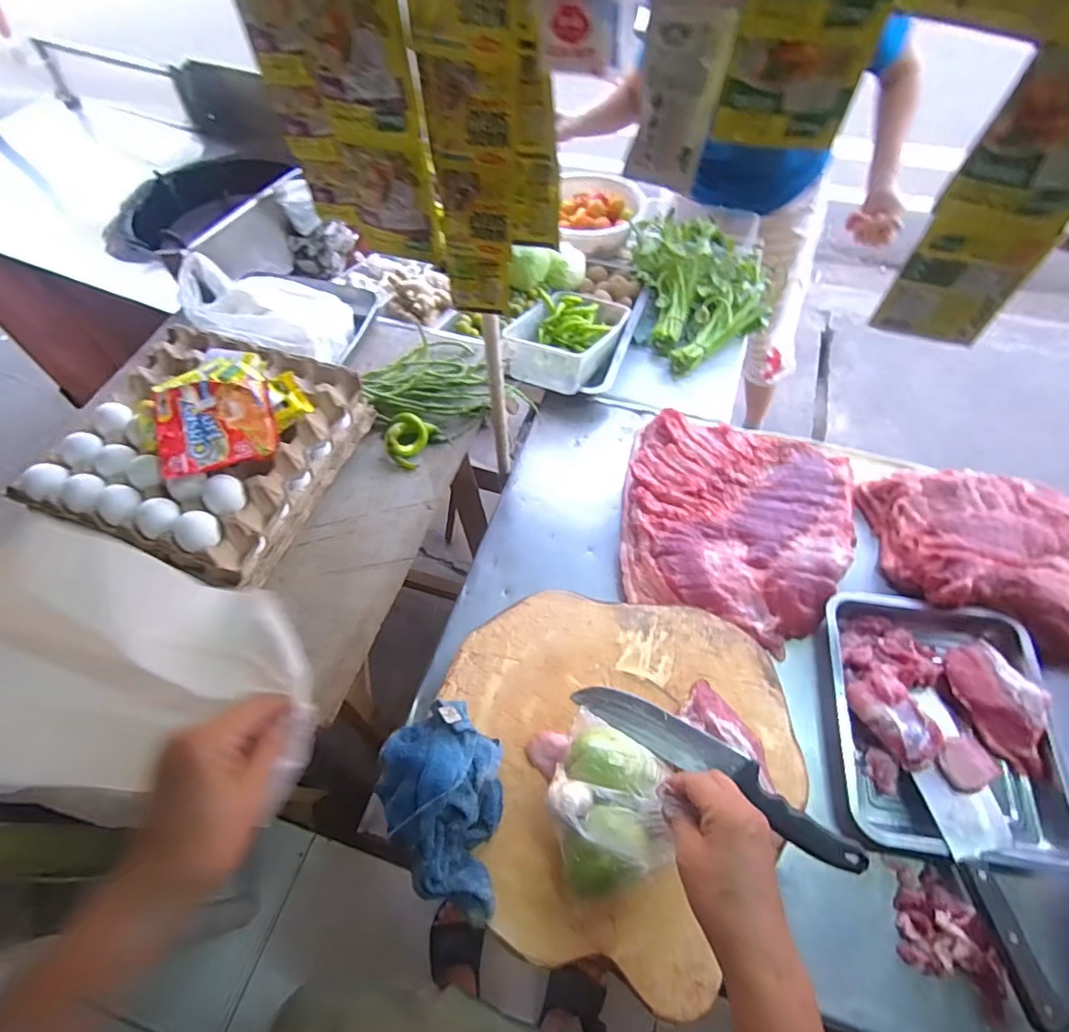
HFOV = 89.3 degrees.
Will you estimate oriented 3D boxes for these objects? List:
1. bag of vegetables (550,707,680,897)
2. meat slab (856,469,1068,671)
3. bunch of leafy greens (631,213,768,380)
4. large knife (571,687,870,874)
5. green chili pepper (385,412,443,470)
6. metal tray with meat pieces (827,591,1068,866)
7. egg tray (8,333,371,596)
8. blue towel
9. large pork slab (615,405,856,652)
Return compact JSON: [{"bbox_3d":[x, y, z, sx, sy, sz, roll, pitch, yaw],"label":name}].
[{"bbox_3d":[0.071,0.276,0.532,0.107,0.100,0.162,5,60,3],"label":"bag of vegetables"},{"bbox_3d":[0.669,0.041,0.787,0.353,0.074,0.255,22,63,12],"label":"meat slab"},{"bbox_3d":[0.329,-0.437,1.080,0.250,0.120,0.361,2,60,2],"label":"bunch of leafy greens"},{"bbox_3d":[0.191,0.265,0.584,0.309,0.041,0.049,30,65,16],"label":"large knife"},{"bbox_3d":[-0.178,-0.110,0.753,0.067,0.032,0.077,22,63,12],"label":"green chili pepper"},{"bbox_3d":[0.516,0.258,0.695,0.255,0.054,0.314,8,61,5],"label":"metal tray with meat pieces"},{"bbox_3d":[-0.402,-0.096,0.658,0.277,0.116,0.296,17,62,10],"label":"egg tray"},{"bbox_3d":[-0.097,0.289,0.548,0.127,0.057,0.189,4,60,2],"label":"blue towel"},{"bbox_3d":[0.302,0.014,0.831,0.344,0.067,0.335,18,62,10],"label":"large pork slab"}]

